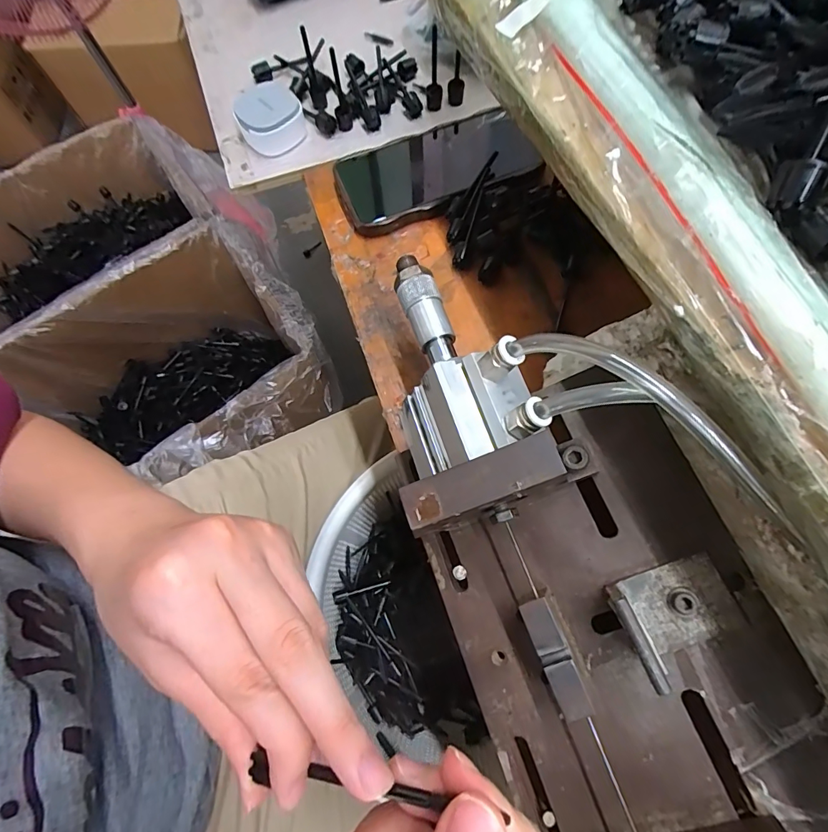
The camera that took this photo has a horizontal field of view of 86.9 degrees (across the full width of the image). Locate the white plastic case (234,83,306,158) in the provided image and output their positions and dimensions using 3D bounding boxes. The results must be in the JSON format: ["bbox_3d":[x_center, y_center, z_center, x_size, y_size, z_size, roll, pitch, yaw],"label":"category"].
[{"bbox_3d":[-0.127,-0.264,0.383,0.054,0.028,0.060,-21,71,-5],"label":"white plastic case"}]

